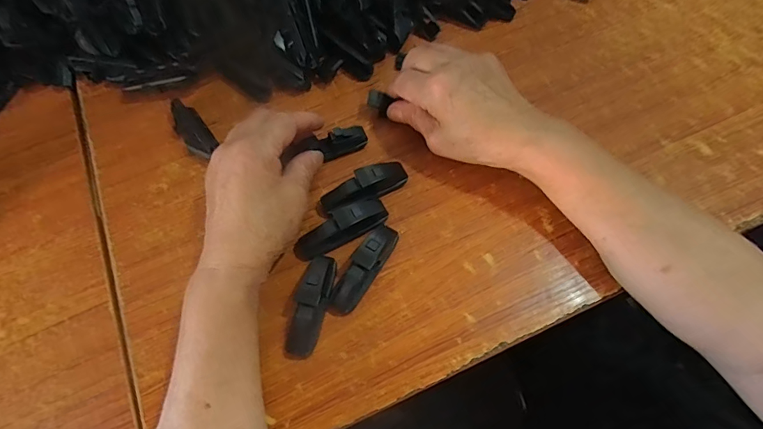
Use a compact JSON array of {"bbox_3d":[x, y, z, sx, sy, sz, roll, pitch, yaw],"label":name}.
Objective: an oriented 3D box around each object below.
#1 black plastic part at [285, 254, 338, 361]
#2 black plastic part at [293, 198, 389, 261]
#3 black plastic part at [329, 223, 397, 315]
[{"bbox_3d":[-0.051,0.066,0.319,0.022,0.022,0.074,16,68,9],"label":"black plastic part"},{"bbox_3d":[-0.032,0.012,0.343,0.078,0.025,0.023,-26,68,-8],"label":"black plastic part"},{"bbox_3d":[-0.012,0.040,0.328,0.022,0.022,0.076,32,72,15],"label":"black plastic part"}]

